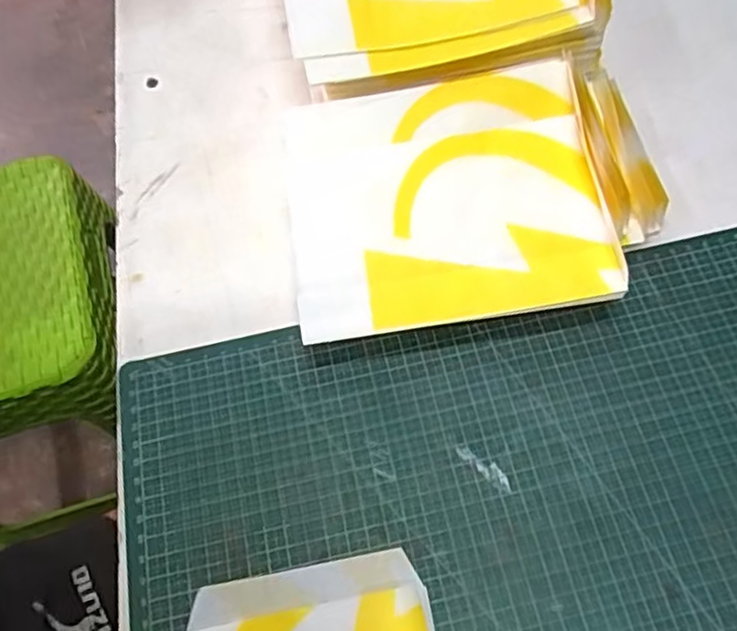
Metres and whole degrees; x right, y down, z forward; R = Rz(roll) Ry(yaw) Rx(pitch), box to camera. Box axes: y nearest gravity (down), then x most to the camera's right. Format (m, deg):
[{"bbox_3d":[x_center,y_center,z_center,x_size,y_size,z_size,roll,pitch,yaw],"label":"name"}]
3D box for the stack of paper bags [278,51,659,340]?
[{"bbox_3d":[0.063,-0.067,0.386,0.214,0.048,0.152,-8,63,0],"label":"stack of paper bags"}]

